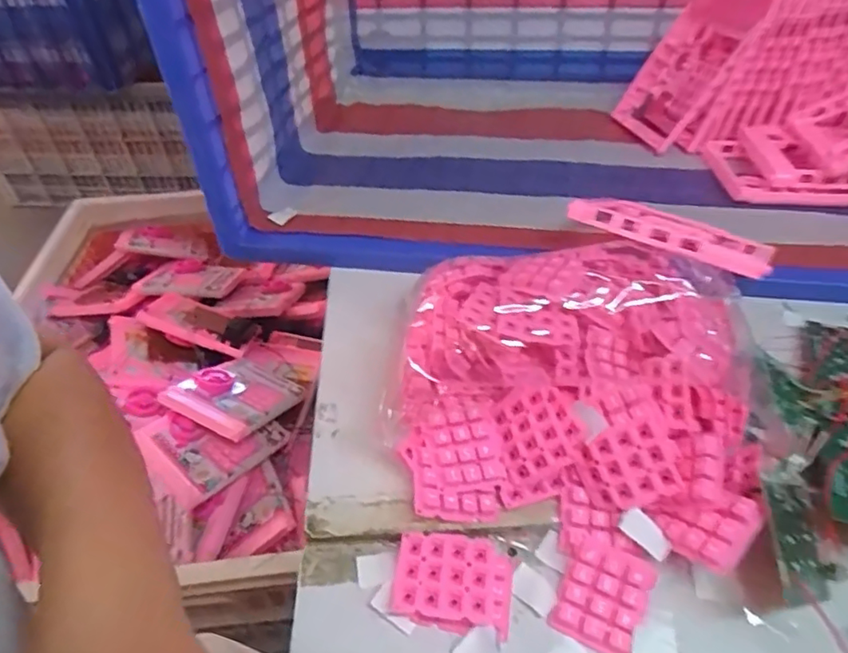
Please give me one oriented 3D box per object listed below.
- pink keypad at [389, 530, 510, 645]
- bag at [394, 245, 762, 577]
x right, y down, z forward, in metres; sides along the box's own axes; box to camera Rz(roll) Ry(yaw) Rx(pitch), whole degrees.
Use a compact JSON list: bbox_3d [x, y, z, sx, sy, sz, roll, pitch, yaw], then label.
[{"bbox_3d":[0.018,0.157,0.352,0.070,0.015,0.051,5,46,7],"label":"pink keypad"},{"bbox_3d":[0.109,0.034,0.416,0.240,0.077,0.227,9,47,11],"label":"bag"}]

